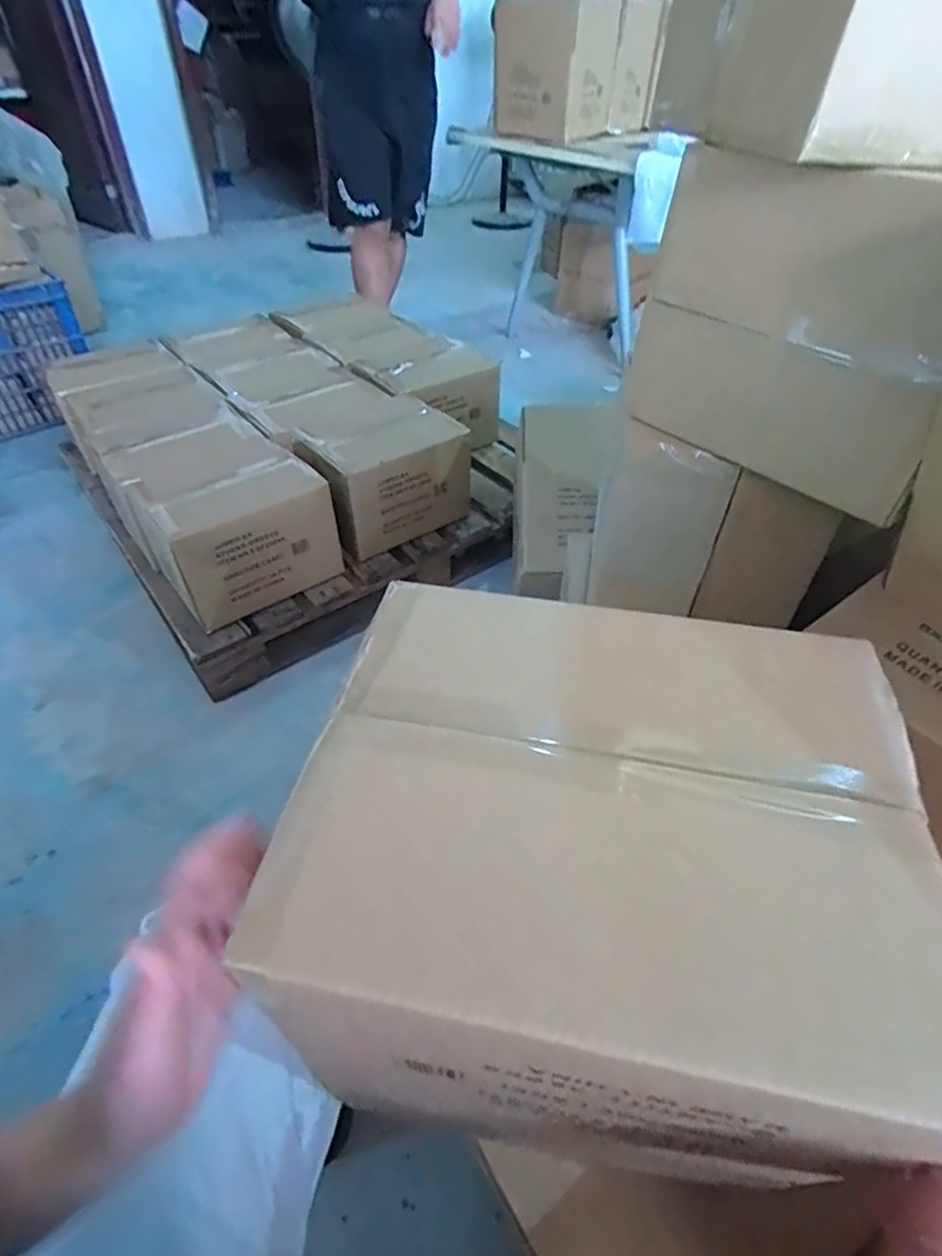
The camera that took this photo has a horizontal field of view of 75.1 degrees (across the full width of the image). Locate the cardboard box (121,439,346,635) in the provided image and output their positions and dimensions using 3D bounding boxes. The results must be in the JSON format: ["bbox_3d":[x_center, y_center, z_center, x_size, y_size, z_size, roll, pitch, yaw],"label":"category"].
[{"bbox_3d":[-0.506,-0.244,1.285,0.322,0.210,0.407,-24,50,-24],"label":"cardboard box"}]

